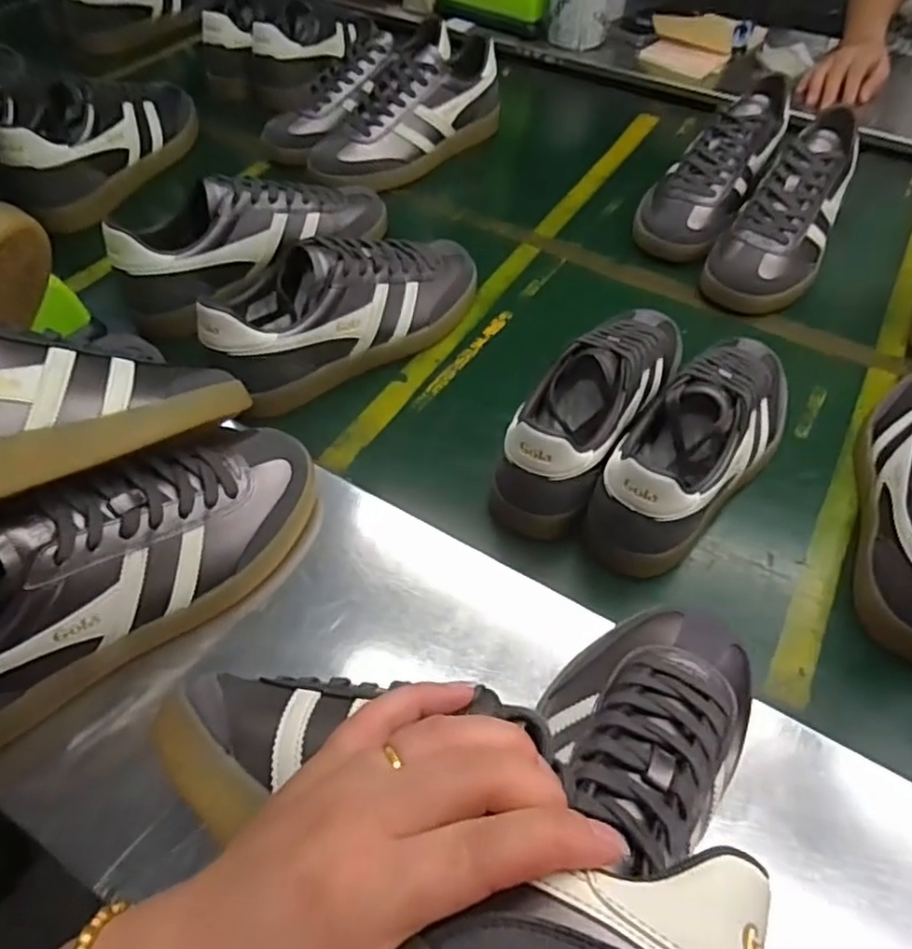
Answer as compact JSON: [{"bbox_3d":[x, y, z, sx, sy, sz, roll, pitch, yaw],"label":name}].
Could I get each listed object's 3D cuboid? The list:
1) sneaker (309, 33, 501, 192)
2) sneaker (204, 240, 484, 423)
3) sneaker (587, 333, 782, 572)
[{"bbox_3d":[-0.050,-0.416,0.772,0.103,0.087,0.267,32,60,20],"label":"sneaker"},{"bbox_3d":[-0.089,-0.146,0.560,0.268,0.090,0.087,-35,62,-23],"label":"sneaker"},{"bbox_3d":[0.182,-0.033,0.484,0.085,0.087,0.234,37,62,22],"label":"sneaker"}]

